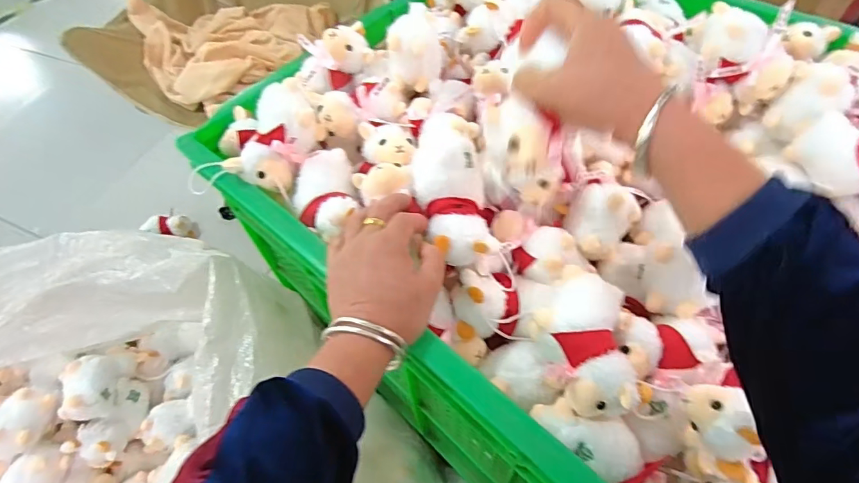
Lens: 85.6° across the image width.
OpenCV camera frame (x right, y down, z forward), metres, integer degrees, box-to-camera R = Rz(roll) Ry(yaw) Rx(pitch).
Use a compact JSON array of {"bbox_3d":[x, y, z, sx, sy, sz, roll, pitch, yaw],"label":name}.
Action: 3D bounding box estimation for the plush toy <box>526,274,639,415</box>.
[{"bbox_3d":[0.132,0.088,0.408,0.078,0.053,0.121,3,55,7],"label":"plush toy"}]

